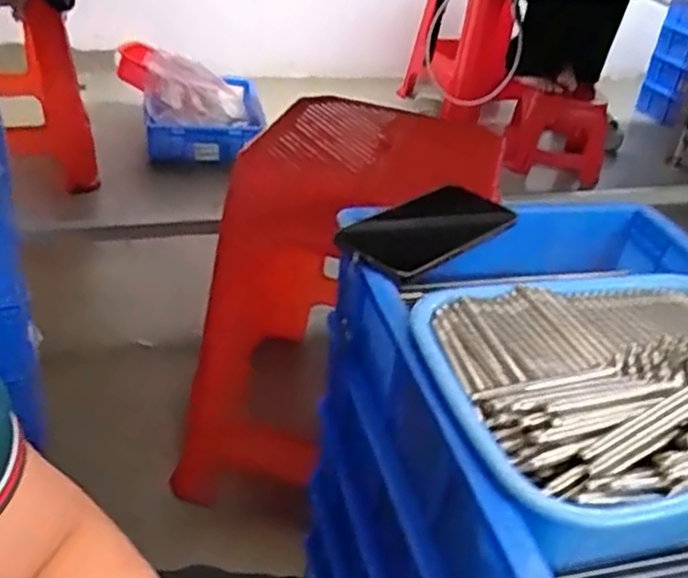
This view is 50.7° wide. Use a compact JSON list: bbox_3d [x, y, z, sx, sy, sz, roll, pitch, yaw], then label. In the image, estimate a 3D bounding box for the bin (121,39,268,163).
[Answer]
[{"bbox_3d":[-0.379,-0.462,1.836,0.334,0.217,0.273,-4,35,-17],"label":"bin"}]

